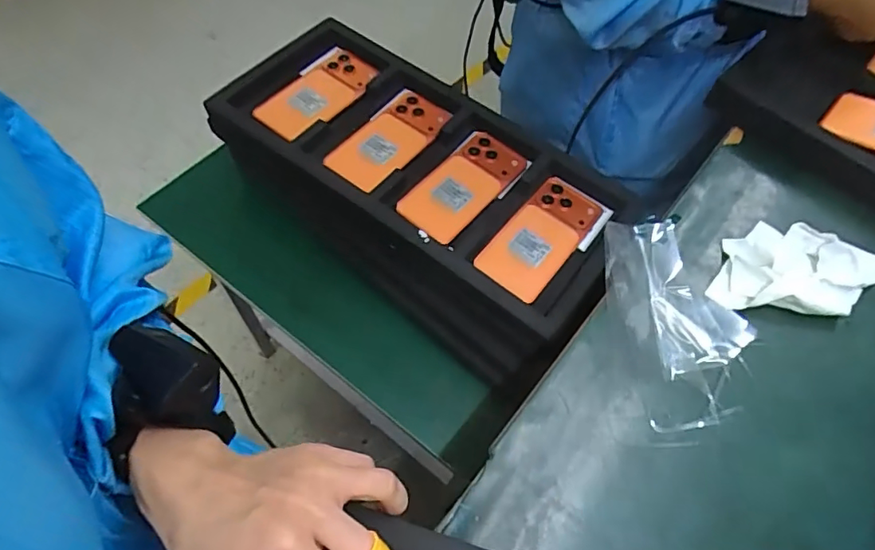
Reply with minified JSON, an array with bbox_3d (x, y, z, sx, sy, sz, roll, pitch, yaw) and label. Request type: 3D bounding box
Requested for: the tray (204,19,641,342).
[{"bbox_3d":[-0.022,-0.131,0.621,0.477,0.043,0.232,32,63,15],"label":"tray"}]

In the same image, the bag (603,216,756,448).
[{"bbox_3d":[0.183,0.038,0.398,0.098,0.024,0.176,5,62,-2],"label":"bag"}]

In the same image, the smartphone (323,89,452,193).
[{"bbox_3d":[-0.058,-0.163,0.632,0.080,0.017,0.159,34,64,13],"label":"smartphone"}]

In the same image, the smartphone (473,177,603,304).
[{"bbox_3d":[0.114,-0.042,0.581,0.076,0.012,0.161,35,65,13],"label":"smartphone"}]

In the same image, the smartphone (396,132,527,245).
[{"bbox_3d":[0.031,-0.103,0.610,0.077,0.017,0.158,37,65,14],"label":"smartphone"}]

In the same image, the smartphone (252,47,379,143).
[{"bbox_3d":[-0.152,-0.231,0.662,0.161,0.015,0.081,-40,76,-19],"label":"smartphone"}]

